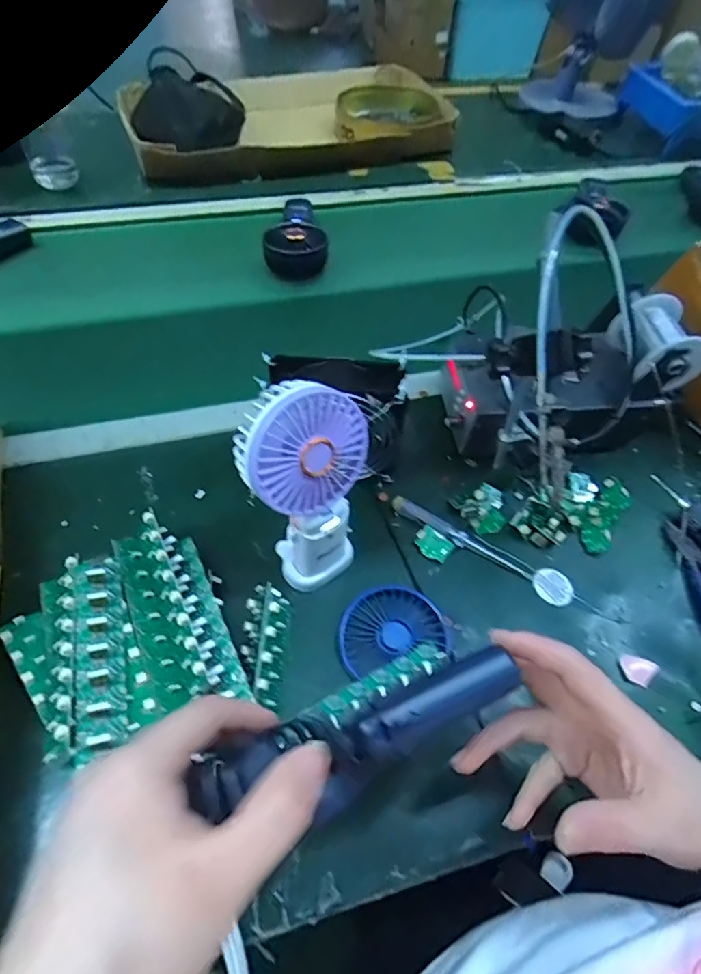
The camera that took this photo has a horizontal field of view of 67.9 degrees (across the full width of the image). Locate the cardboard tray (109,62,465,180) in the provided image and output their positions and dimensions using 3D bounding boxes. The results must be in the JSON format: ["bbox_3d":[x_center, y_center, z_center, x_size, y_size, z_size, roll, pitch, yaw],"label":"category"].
[{"bbox_3d":[-0.104,-0.633,0.900,0.540,0.064,0.284,-12,56,-12],"label":"cardboard tray"}]

